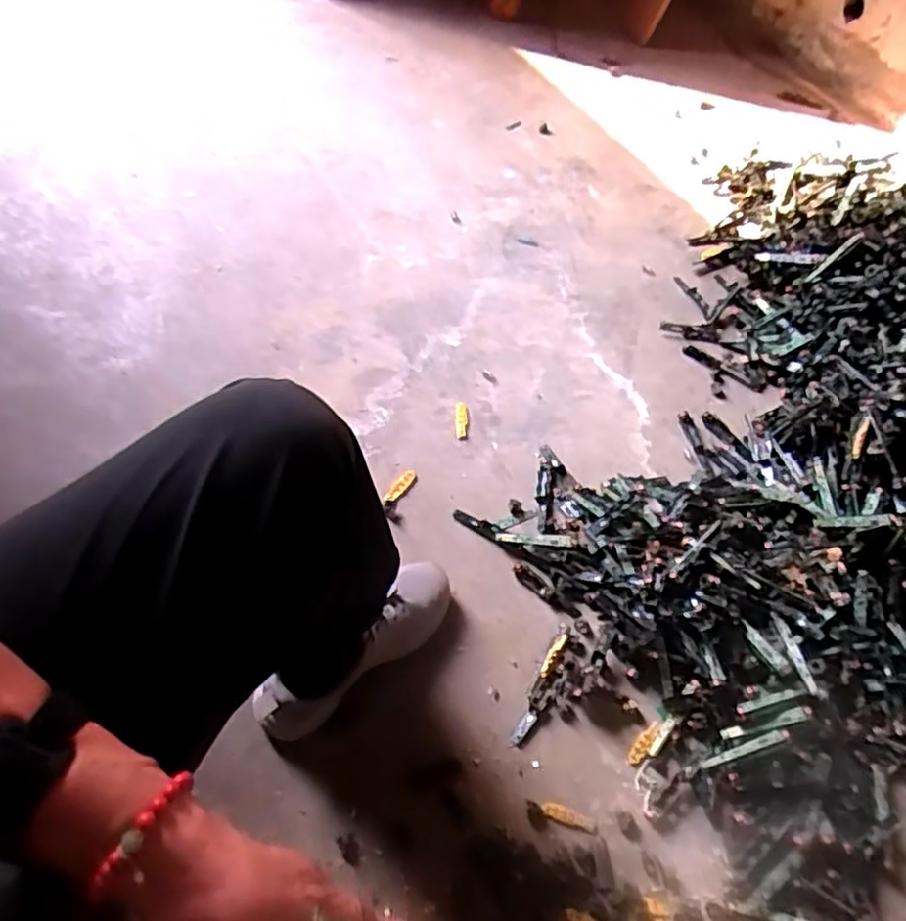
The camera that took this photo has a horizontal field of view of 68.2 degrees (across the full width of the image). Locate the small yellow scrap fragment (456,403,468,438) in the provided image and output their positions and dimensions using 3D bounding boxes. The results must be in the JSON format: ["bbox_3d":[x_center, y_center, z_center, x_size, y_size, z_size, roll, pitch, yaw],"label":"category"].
[{"bbox_3d":[0.012,-0.061,0.997,0.017,0.009,0.061,1,63,-1],"label":"small yellow scrap fragment"}]

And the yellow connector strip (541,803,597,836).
[{"bbox_3d":[0.130,0.397,0.743,0.062,0.004,0.019,16,64,7],"label":"yellow connector strip"}]

